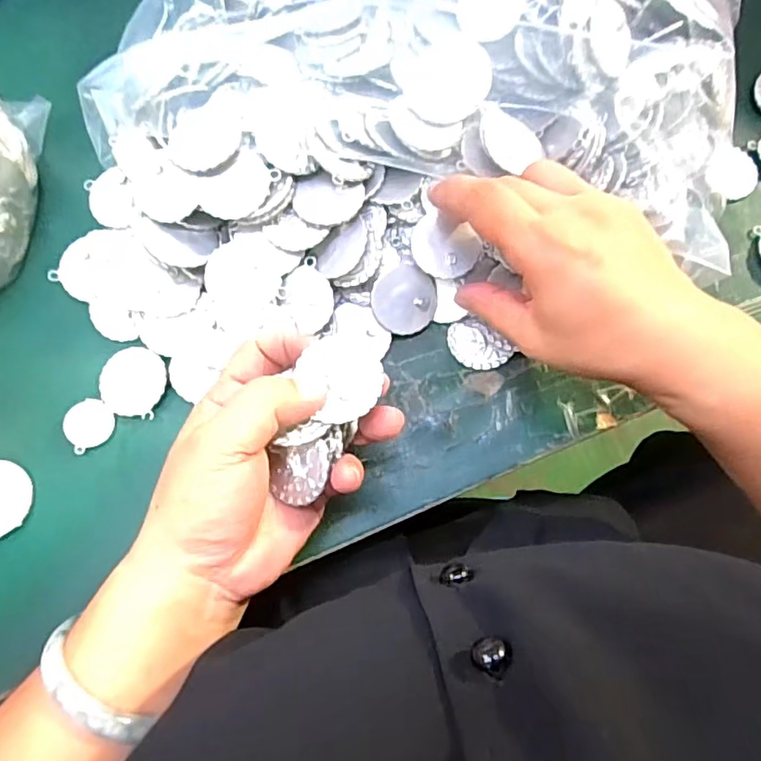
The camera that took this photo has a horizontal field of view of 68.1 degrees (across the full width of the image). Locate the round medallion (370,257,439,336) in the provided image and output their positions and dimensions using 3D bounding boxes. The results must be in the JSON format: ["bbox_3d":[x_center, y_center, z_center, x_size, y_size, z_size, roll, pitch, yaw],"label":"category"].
[{"bbox_3d":[0.013,-0.044,0.310,0.035,0.007,0.036,-1,96,-9],"label":"round medallion"}]

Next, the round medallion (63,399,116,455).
[{"bbox_3d":[-0.156,0.023,0.301,0.025,0.005,0.025,0,77,0],"label":"round medallion"}]

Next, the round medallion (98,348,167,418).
[{"bbox_3d":[-0.135,0.000,0.306,0.037,0.004,0.036,0,77,0],"label":"round medallion"}]

